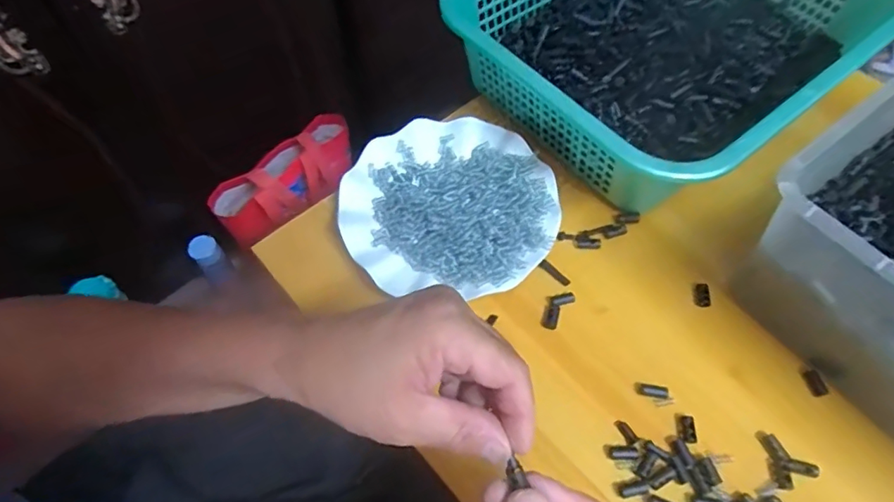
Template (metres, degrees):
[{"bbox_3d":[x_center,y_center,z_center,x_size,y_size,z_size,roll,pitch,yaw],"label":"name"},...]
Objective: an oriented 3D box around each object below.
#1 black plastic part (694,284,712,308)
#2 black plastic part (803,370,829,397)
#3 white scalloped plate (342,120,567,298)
[{"bbox_3d":[0.204,0.036,0.434,0.011,0.007,0.018,1,60,0],"label":"black plastic part"},{"bbox_3d":[0.274,0.099,0.404,0.009,0.008,0.019,-18,62,-10],"label":"black plastic part"},{"bbox_3d":[0.001,-0.038,0.468,0.177,0.019,0.178,0,60,0],"label":"white scalloped plate"}]

